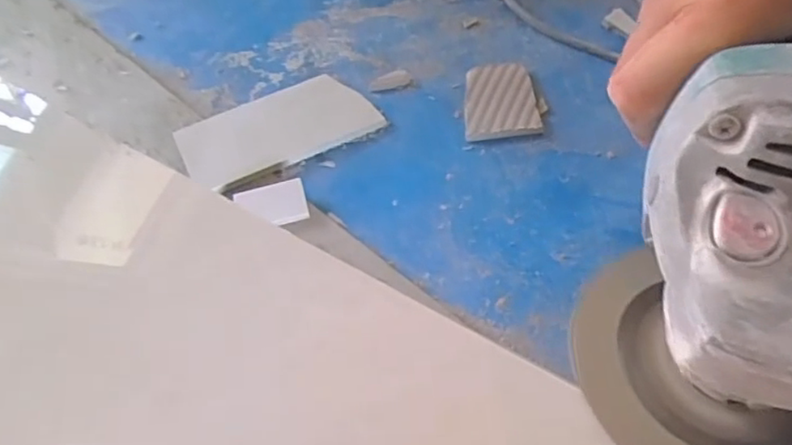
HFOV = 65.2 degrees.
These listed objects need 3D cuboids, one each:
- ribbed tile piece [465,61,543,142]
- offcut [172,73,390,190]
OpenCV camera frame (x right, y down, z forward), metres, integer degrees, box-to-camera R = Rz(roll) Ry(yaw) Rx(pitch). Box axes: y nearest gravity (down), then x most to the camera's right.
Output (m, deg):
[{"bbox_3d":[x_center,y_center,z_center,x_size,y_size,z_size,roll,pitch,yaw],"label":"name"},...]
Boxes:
[{"bbox_3d":[0.085,-0.105,0.518,0.061,0.010,0.073,-7,61,-1],"label":"ribbed tile piece"},{"bbox_3d":[-0.097,-0.078,0.511,0.156,0.010,0.071,-25,63,-11],"label":"offcut"}]

